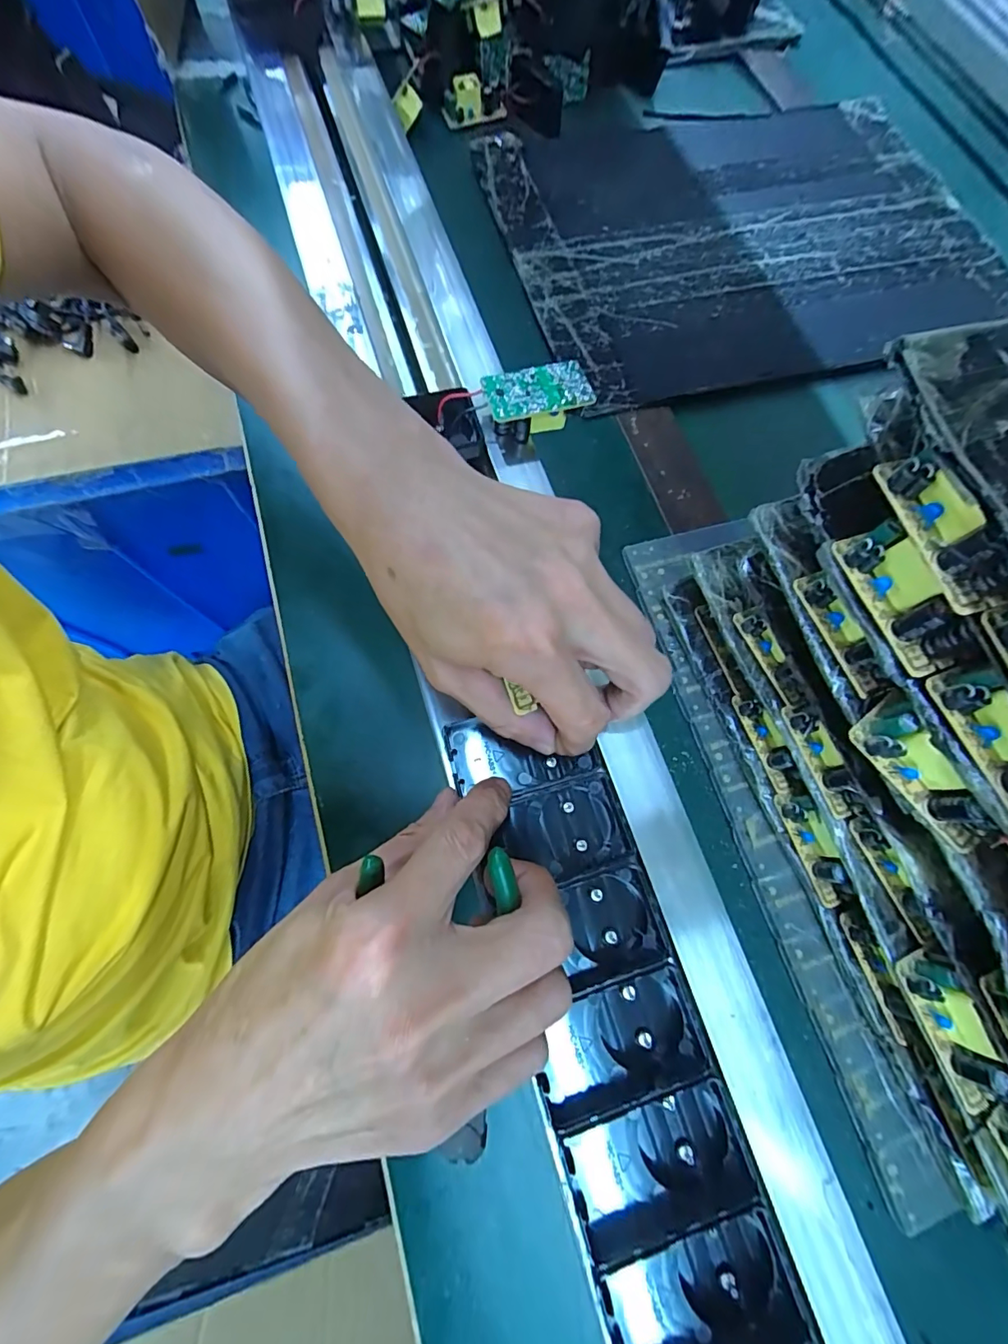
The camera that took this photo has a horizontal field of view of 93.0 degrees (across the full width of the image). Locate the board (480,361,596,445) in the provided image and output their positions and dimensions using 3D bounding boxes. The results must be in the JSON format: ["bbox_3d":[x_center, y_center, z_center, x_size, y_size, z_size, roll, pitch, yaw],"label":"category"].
[{"bbox_3d":[0.020,-0.167,0.298,0.061,0.021,0.034,-14,73,-8],"label":"board"}]

